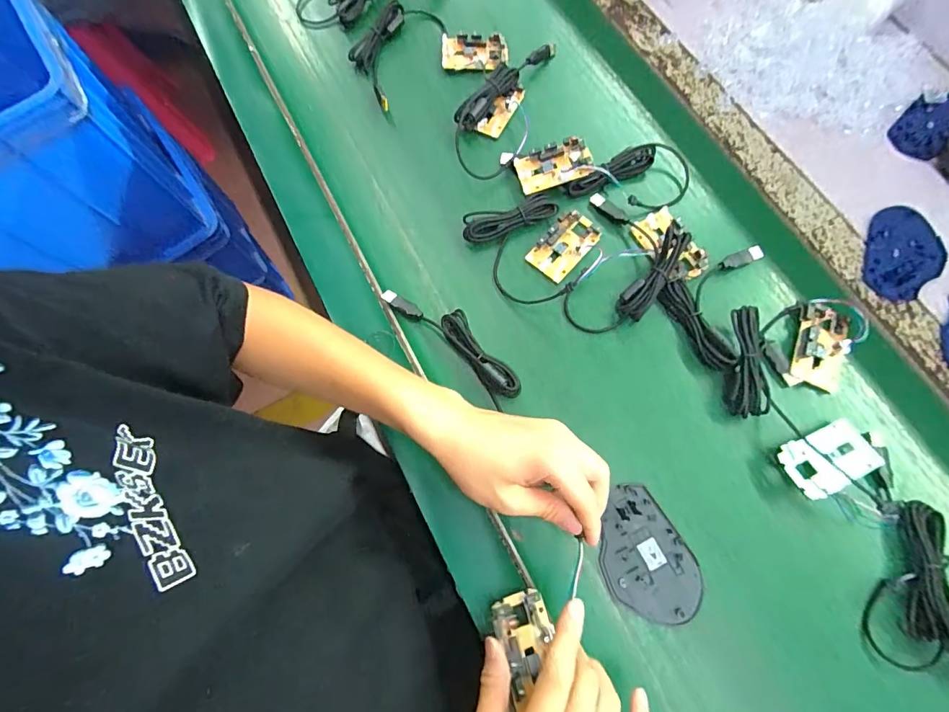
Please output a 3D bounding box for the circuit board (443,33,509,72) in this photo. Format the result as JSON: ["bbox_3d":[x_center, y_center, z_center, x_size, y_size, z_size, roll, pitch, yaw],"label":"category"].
[{"bbox_3d":[-0.001,-0.365,0.527,0.078,0.014,0.045,7,73,3],"label":"circuit board"}]

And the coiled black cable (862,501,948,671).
[{"bbox_3d":[0.353,0.180,0.344,0.057,0.029,0.123,23,75,8],"label":"coiled black cable"}]

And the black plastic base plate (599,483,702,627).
[{"bbox_3d":[0.140,0.168,0.365,0.071,0.006,0.106,-30,74,-8],"label":"black plastic base plate"}]

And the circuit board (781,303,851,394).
[{"bbox_3d":[0.322,-0.007,0.405,0.047,0.019,0.079,23,75,8],"label":"circuit board"}]

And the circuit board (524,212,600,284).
[{"bbox_3d":[0.094,-0.116,0.451,0.044,0.011,0.078,40,78,12],"label":"circuit board"}]

